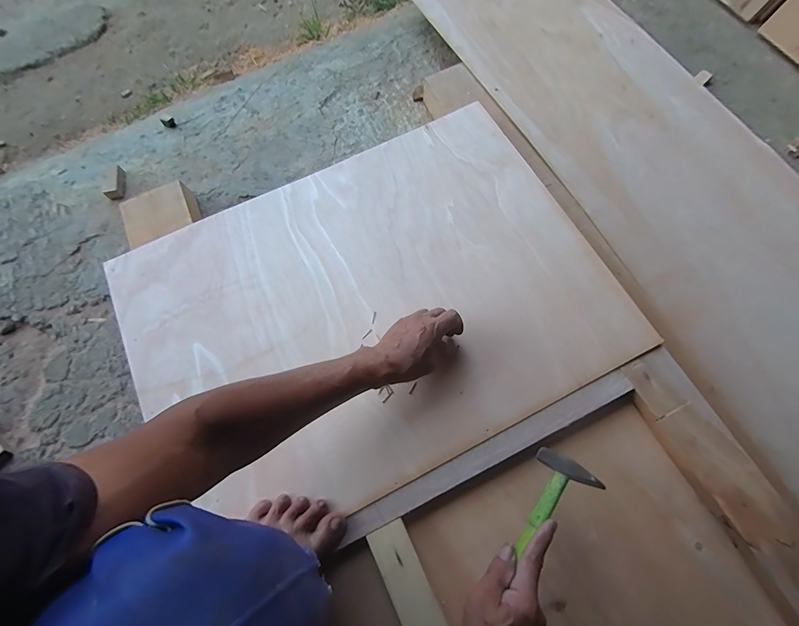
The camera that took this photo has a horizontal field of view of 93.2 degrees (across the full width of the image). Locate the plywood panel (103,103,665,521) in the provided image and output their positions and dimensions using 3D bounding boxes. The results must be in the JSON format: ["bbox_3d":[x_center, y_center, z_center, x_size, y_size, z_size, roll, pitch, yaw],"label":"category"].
[{"bbox_3d":[-0.052,-0.020,0.600,0.709,0.015,0.534,-27,72,-6],"label":"plywood panel"}]

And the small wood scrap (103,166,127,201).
[{"bbox_3d":[-0.594,-0.276,0.805,0.036,0.017,0.076,7,71,5],"label":"small wood scrap"}]

